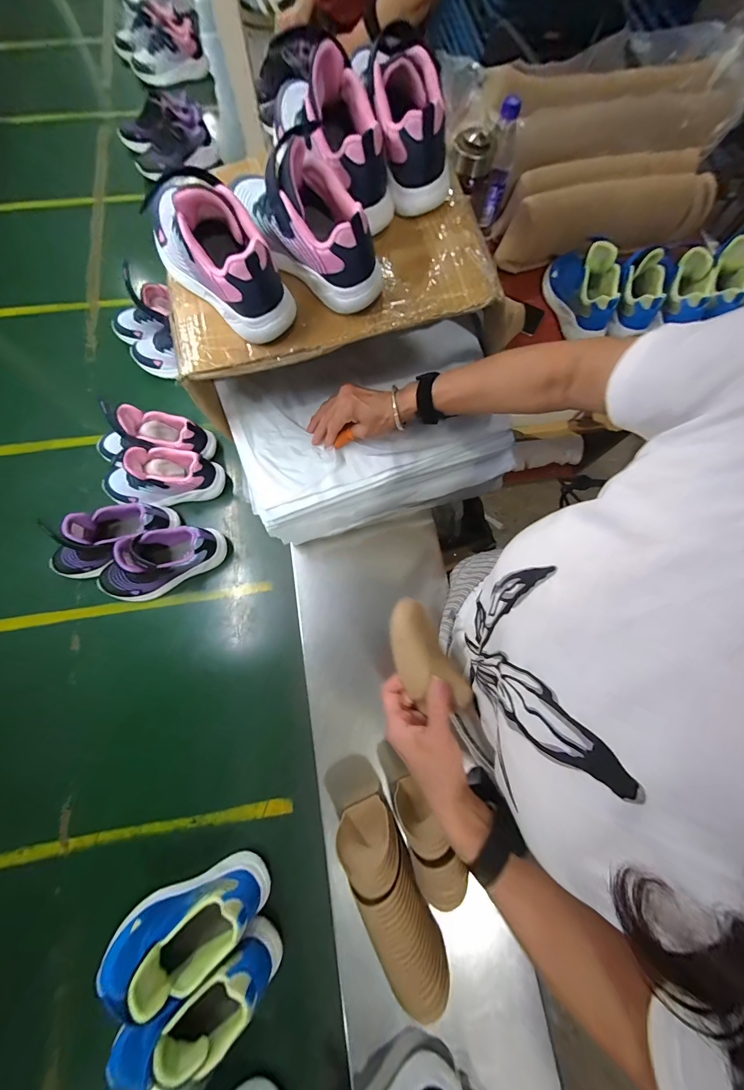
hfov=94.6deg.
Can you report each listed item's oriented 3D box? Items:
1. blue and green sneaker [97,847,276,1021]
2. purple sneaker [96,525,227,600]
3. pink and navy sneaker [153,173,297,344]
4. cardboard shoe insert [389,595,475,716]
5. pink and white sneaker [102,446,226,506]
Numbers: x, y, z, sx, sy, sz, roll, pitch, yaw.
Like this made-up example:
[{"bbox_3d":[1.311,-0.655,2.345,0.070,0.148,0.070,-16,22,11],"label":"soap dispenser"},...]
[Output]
[{"bbox_3d":[-0.246,0.497,0.440,0.217,0.131,0.076,-22,76,-7],"label":"blue and green sneaker"},{"bbox_3d":[-0.361,0.025,0.567,0.206,0.105,0.080,-28,77,-9],"label":"purple sneaker"},{"bbox_3d":[-0.166,-0.311,0.358,0.185,0.094,0.071,43,78,10],"label":"pink and navy sneaker"},{"bbox_3d":[0.052,0.117,0.358,0.056,0.023,0.117,-28,77,-9],"label":"cardboard shoe insert"},{"bbox_3d":[-0.381,-0.119,0.606,0.207,0.105,0.076,-14,75,-6],"label":"pink and white sneaker"}]

